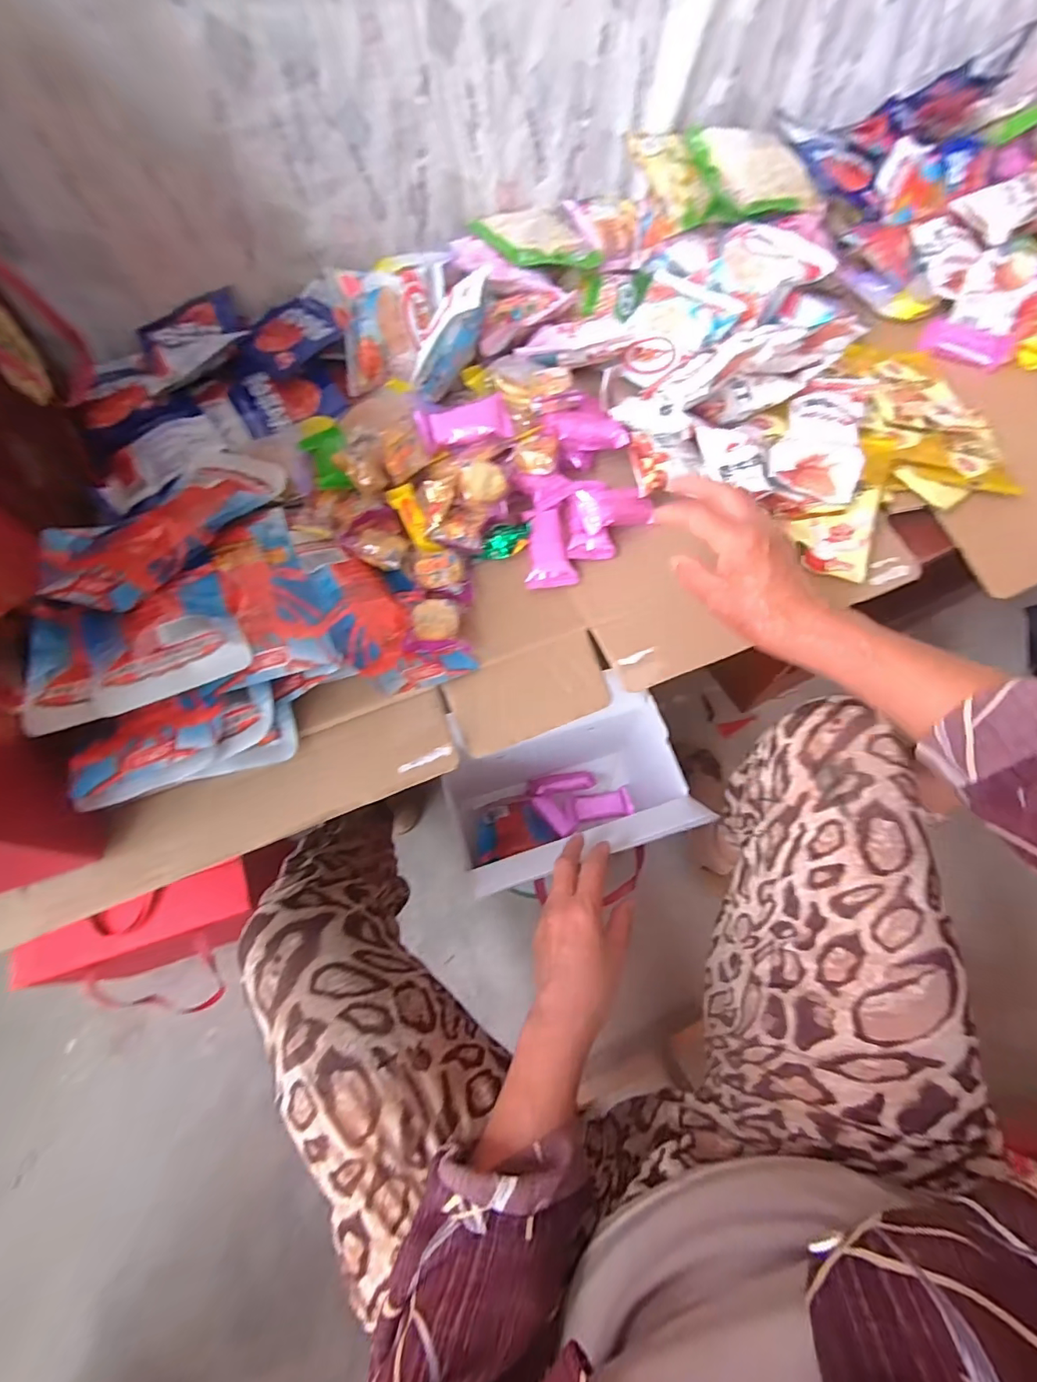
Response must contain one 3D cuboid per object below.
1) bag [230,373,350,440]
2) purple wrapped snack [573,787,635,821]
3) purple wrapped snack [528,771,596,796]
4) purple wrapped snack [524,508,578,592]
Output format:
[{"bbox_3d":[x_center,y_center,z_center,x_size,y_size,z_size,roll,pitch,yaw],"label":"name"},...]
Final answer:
[{"bbox_3d":[-0.242,-0.307,0.550,0.102,0.015,0.080,-23,66,-11],"label":"bag"},{"bbox_3d":[0.124,0.167,0.764,0.083,0.011,0.037,-7,64,-3],"label":"purple wrapped snack"},{"bbox_3d":[0.064,0.136,0.772,0.099,0.015,0.029,-9,64,-4],"label":"purple wrapped snack"},{"bbox_3d":[0.027,-0.133,0.487,0.045,0.020,0.077,-7,64,-3],"label":"purple wrapped snack"}]

